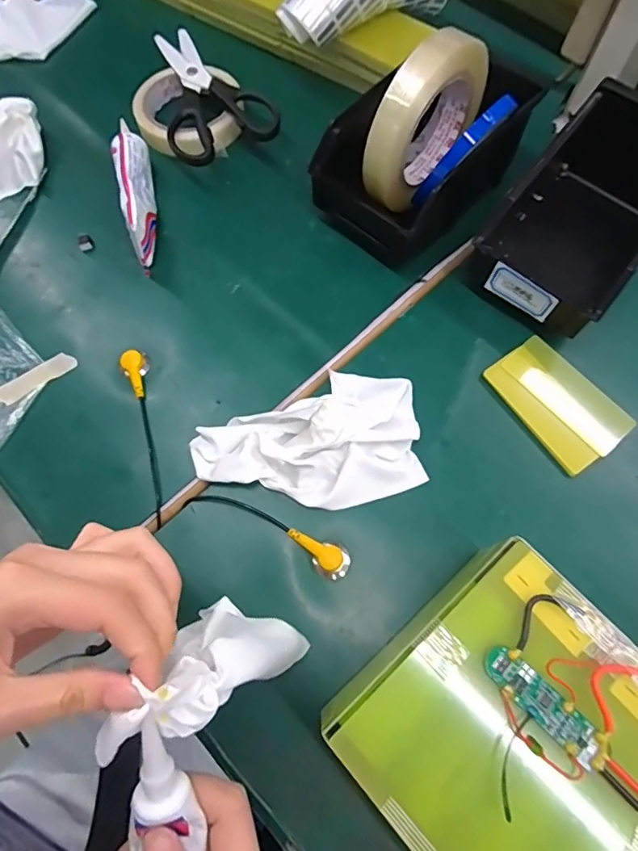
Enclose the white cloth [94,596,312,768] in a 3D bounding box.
[{"bbox_3d":[-0.056,0.124,0.266,0.053,0.123,0.038,47,108,17],"label":"white cloth"}]

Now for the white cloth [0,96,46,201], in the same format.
[{"bbox_3d":[-0.285,-0.245,0.458,0.079,0.043,0.067,-22,69,-7],"label":"white cloth"}]

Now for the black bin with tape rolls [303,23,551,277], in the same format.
[{"bbox_3d":[0.083,-0.221,0.390,0.160,0.125,0.100,-38,72,-13],"label":"black bin with tape rolls"}]

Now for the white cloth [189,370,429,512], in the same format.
[{"bbox_3d":[-0.007,0.009,0.350,0.155,0.035,0.091,-9,68,-2],"label":"white cloth"}]

